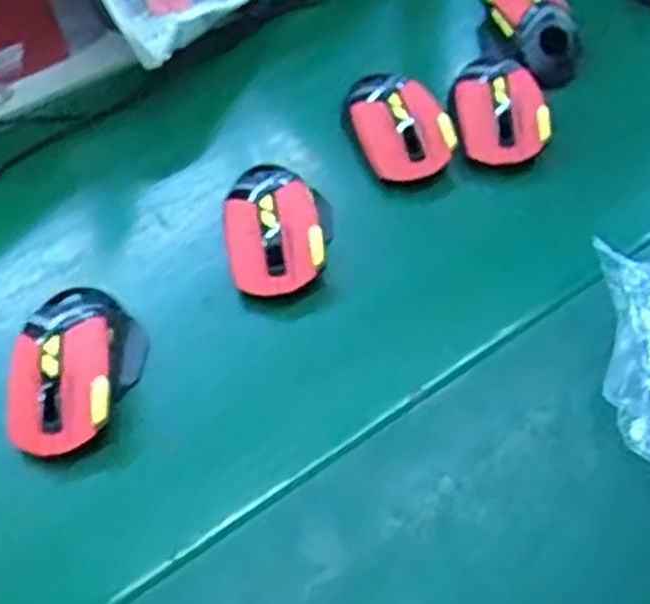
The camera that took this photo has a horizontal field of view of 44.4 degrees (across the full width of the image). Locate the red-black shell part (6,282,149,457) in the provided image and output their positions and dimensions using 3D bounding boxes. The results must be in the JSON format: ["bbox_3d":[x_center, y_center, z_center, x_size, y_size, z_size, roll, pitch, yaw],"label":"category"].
[{"bbox_3d":[-0.148,0.035,0.478,0.066,0.039,0.115,3,54,4],"label":"red-black shell part"}]

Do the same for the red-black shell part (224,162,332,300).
[{"bbox_3d":[-0.032,-0.053,0.535,0.070,0.033,0.107,-4,54,-1],"label":"red-black shell part"}]

